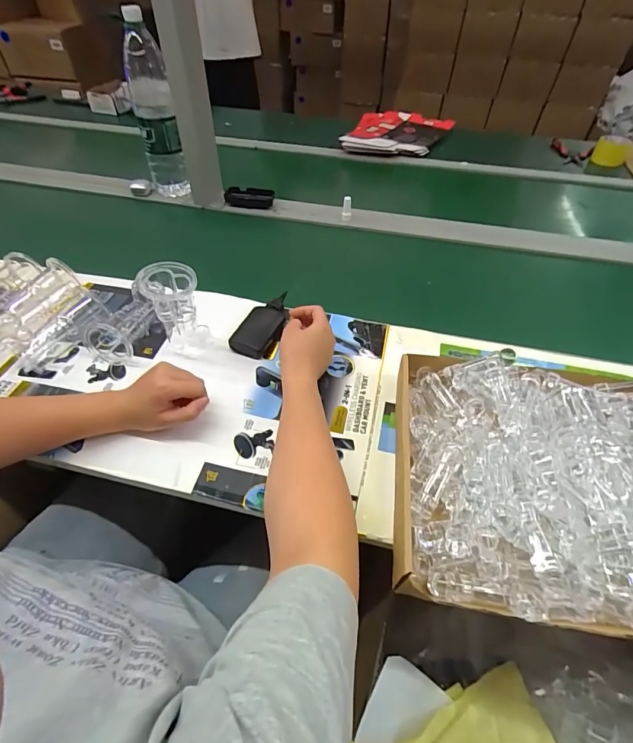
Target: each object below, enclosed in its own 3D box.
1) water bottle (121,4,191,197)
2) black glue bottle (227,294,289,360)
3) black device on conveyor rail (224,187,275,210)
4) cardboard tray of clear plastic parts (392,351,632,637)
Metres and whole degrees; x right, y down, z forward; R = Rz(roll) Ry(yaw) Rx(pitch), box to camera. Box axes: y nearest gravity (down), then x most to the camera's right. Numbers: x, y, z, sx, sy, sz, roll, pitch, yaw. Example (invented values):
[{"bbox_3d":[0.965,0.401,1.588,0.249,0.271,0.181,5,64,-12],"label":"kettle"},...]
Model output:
[{"bbox_3d":[-0.346,-0.549,0.864,0.079,0.329,0.091,-12,50,-12],"label":"water bottle"},{"bbox_3d":[-0.080,-0.076,0.624,0.063,0.028,0.129,17,50,13],"label":"black glue bottle"},{"bbox_3d":[-0.155,-0.402,0.929,0.119,0.028,0.048,15,49,11],"label":"black device on conveyor rail"},{"bbox_3d":[0.248,0.109,0.429,0.319,0.084,0.285,7,48,5],"label":"cardboard tray of clear plastic parts"}]

